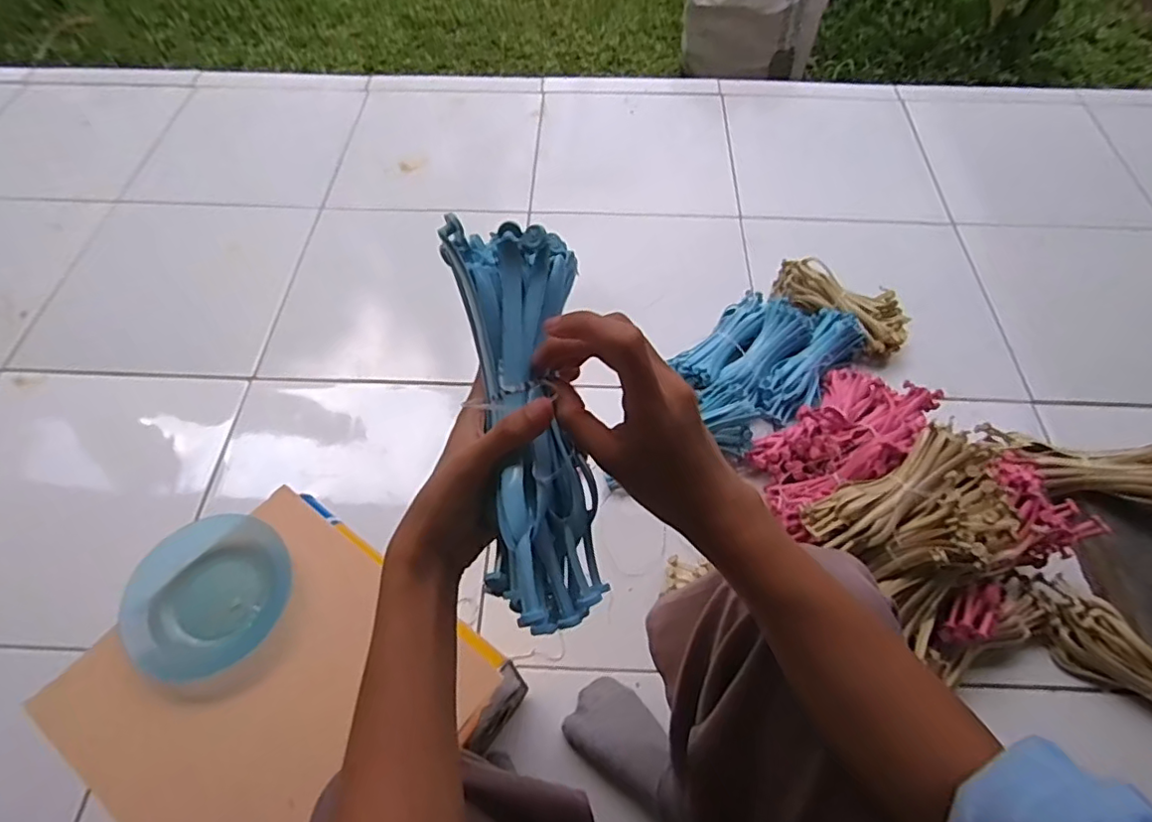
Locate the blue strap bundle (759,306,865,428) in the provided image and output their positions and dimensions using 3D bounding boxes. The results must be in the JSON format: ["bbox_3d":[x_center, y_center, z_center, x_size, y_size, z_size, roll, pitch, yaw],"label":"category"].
[{"bbox_3d":[0.352,-0.071,0.880,0.084,0.050,0.216,35,65,19],"label":"blue strap bundle"}]

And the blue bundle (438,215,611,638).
[{"bbox_3d":[-0.025,0.004,0.301,0.065,0.046,0.205,-9,80,-5],"label":"blue bundle"}]

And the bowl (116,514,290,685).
[{"bbox_3d":[-0.307,0.151,0.496,0.126,0.034,0.116,0,59,0],"label":"bowl"}]

